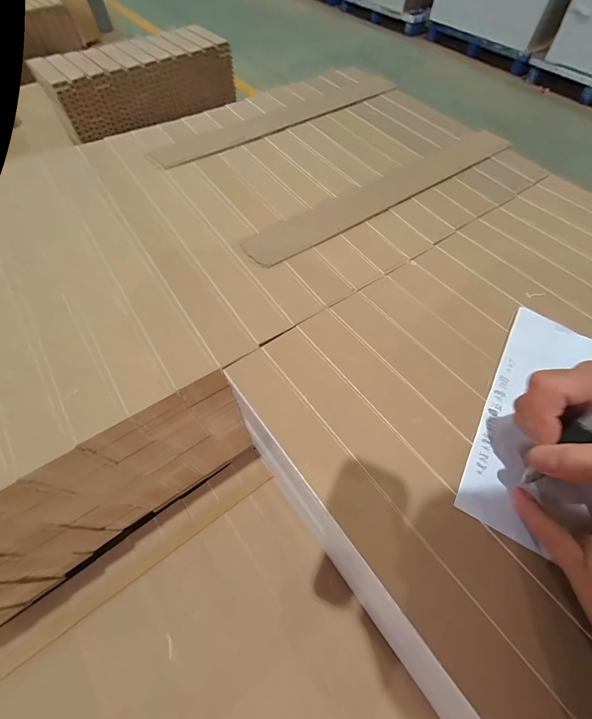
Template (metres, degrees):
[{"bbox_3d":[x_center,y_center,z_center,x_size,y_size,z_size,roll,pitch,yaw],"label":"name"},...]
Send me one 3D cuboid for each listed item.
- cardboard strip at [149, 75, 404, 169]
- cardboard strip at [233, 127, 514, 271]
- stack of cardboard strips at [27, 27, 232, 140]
[{"bbox_3d":[-0.022,-0.382,0.509,0.433,0.009,0.071,-31,65,-19],"label":"cardboard strip"},{"bbox_3d":[0.116,-0.220,0.414,0.412,0.010,0.060,-33,65,-19],"label":"cardboard strip"},{"bbox_3d":[-0.417,-0.773,0.897,0.478,0.131,0.200,-30,65,-18],"label":"stack of cardboard strips"}]

